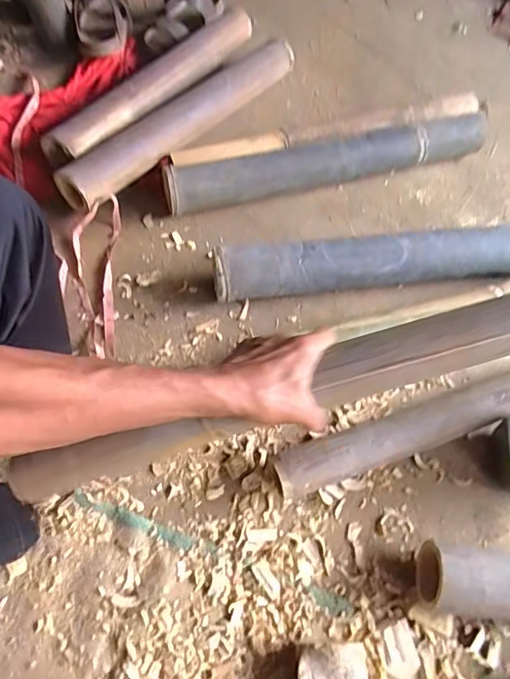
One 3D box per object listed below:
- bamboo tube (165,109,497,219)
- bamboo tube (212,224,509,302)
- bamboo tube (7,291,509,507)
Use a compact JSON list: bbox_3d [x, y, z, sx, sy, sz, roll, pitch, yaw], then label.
[{"bbox_3d":[0.135,-0.318,0.872,0.607,0.083,0.076,-15,65,-13],"label":"bamboo tube"},{"bbox_3d":[0.235,-0.124,0.766,0.602,0.074,0.075,-5,63,-8],"label":"bamboo tube"},{"bbox_3d":[0.065,0.043,0.470,0.627,0.041,0.056,-19,62,3],"label":"bamboo tube"}]

